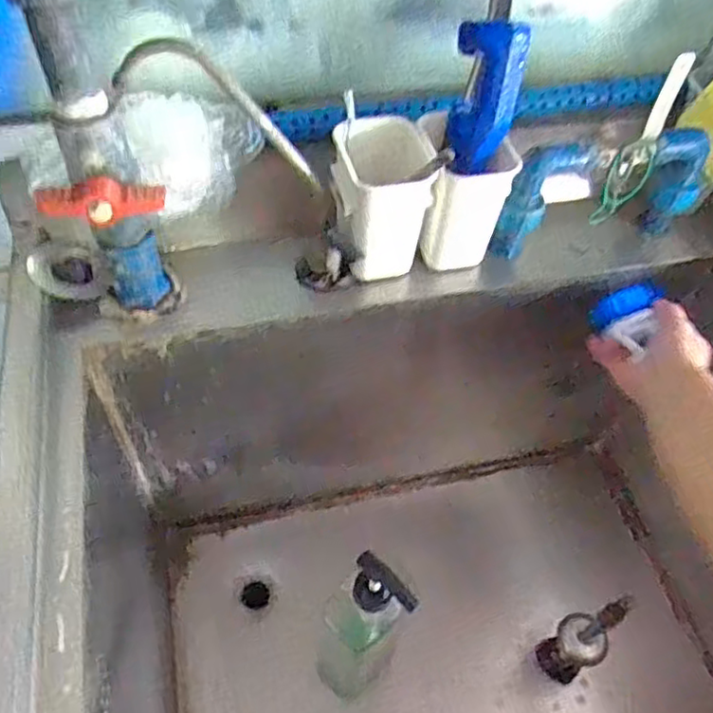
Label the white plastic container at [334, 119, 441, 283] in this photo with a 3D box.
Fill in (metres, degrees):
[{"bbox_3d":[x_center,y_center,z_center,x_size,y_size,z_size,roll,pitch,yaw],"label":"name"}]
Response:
[{"bbox_3d":[0.022,-0.133,0.567,0.078,0.108,0.084,-2,53,-6],"label":"white plastic container"}]

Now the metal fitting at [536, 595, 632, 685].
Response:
[{"bbox_3d":[0.243,0.297,0.698,0.042,0.205,0.054,-28,60,-23],"label":"metal fitting"}]

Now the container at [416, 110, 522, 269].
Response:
[{"bbox_3d":[0.089,-0.142,0.584,0.072,0.112,0.082,-4,53,-7],"label":"container"}]

